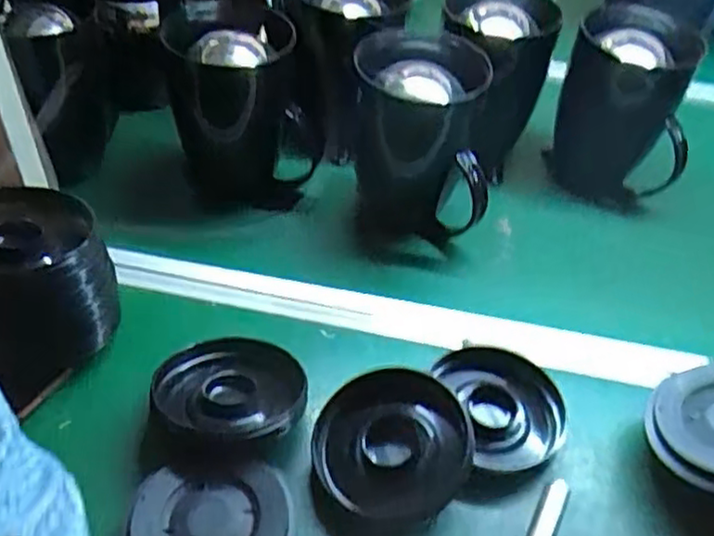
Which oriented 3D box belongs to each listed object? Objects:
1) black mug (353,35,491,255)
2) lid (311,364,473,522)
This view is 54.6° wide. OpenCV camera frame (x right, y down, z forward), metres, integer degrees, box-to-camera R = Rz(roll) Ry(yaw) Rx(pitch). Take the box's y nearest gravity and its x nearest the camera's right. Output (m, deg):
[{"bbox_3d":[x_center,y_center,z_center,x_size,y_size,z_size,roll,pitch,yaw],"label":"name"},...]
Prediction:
[{"bbox_3d":[0.066,-0.133,0.720,0.130,0.179,0.137,2,44,-3],"label":"black mug"},{"bbox_3d":[0.028,0.135,0.534,0.116,0.022,0.110,-4,61,8],"label":"lid"}]

